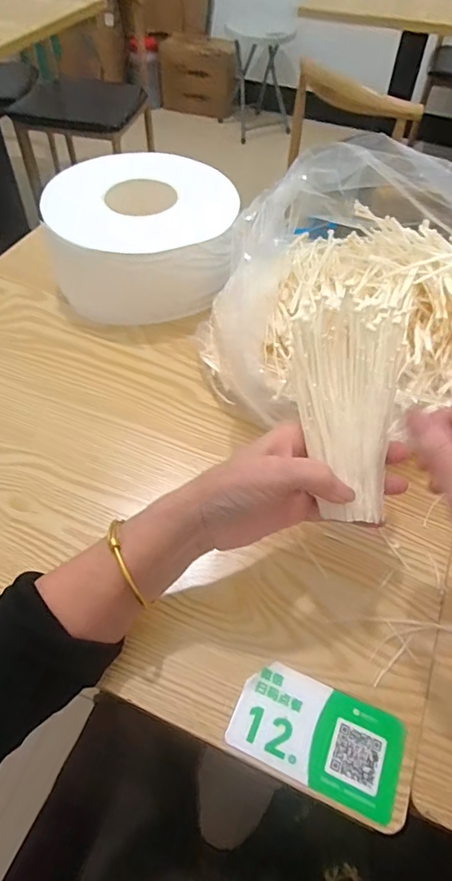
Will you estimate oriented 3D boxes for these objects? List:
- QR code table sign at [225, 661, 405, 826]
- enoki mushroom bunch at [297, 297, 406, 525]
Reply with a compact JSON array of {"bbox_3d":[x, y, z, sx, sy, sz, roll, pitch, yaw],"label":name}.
[{"bbox_3d":[0.060,0.193,0.324,0.107,0.004,0.060,20,54,14],"label":"QR code table sign"},{"bbox_3d":[0.086,-0.020,0.327,0.074,0.025,0.142,-3,91,-4],"label":"enoki mushroom bunch"}]

